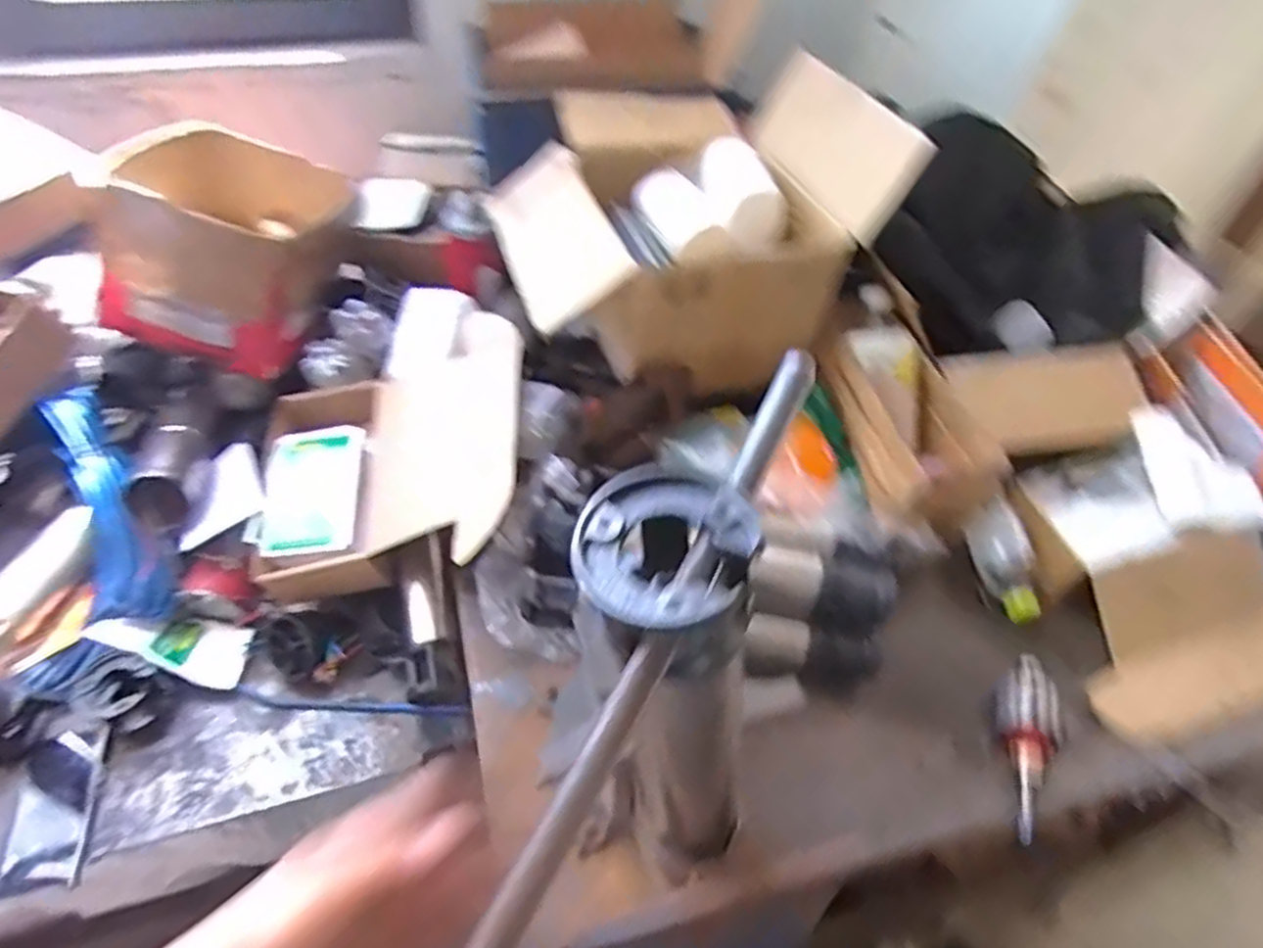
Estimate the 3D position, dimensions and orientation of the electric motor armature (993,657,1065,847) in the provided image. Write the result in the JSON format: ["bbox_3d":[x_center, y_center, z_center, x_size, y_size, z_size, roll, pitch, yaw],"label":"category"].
[{"bbox_3d":[0.390,0.261,0.742,0.051,0.042,0.186,12,48,6],"label":"electric motor armature"}]

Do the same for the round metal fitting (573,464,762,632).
[{"bbox_3d":[0.012,0.029,0.306,0.068,0.021,0.071,3,48,-3],"label":"round metal fitting"}]

